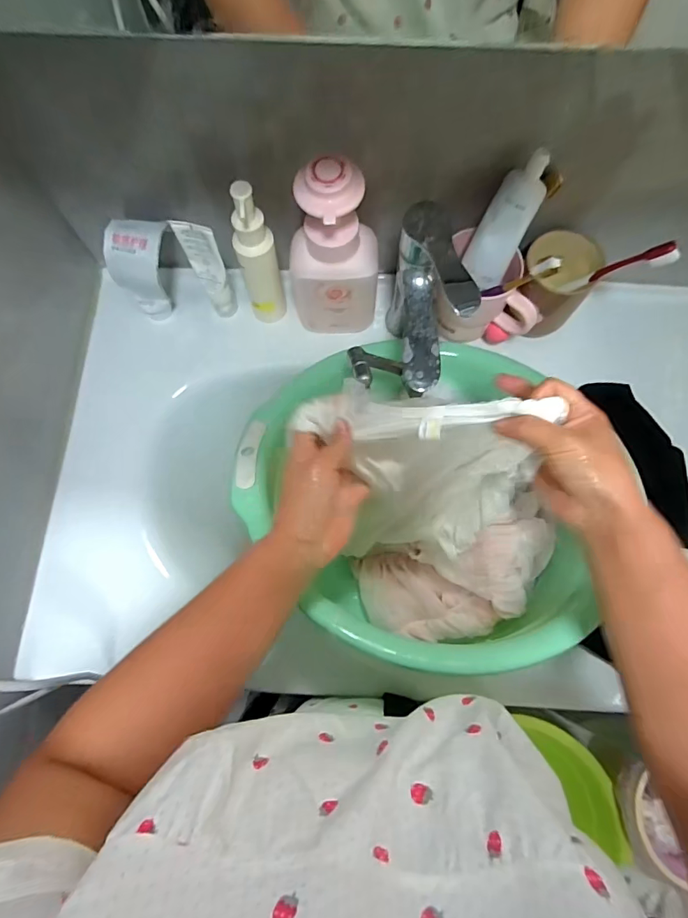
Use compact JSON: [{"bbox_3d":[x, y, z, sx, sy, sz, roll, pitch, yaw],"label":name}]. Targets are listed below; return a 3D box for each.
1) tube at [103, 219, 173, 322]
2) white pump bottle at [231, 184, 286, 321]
[{"bbox_3d":[-0.229,-0.212,0.533,0.059,0.113,0.049,13,55,3],"label":"tube"},{"bbox_3d":[-0.090,-0.208,0.489,0.041,0.178,0.035,-16,75,-5],"label":"white pump bottle"}]

